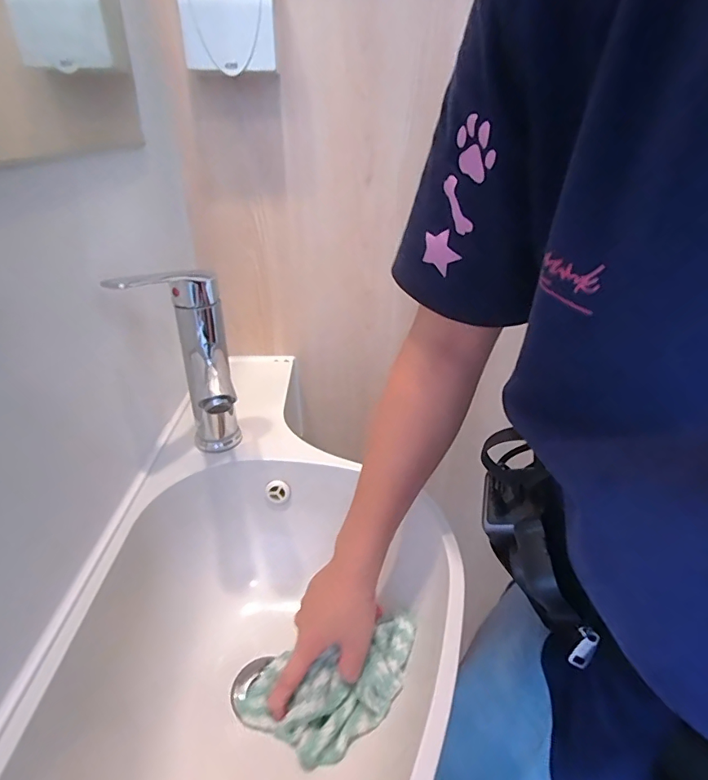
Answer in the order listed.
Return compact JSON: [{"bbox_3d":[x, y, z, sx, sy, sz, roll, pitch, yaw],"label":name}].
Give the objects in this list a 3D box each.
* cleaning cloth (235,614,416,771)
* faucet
[{"bbox_3d":[-0.017,0.258,0.399,0.162,0.030,0.083,-24,33,-4],"label":"cleaning cloth"},{"bbox_3d":[-0.162,-0.012,0.452,0.088,0.193,0.119,-6,30,-13],"label":"faucet"}]

